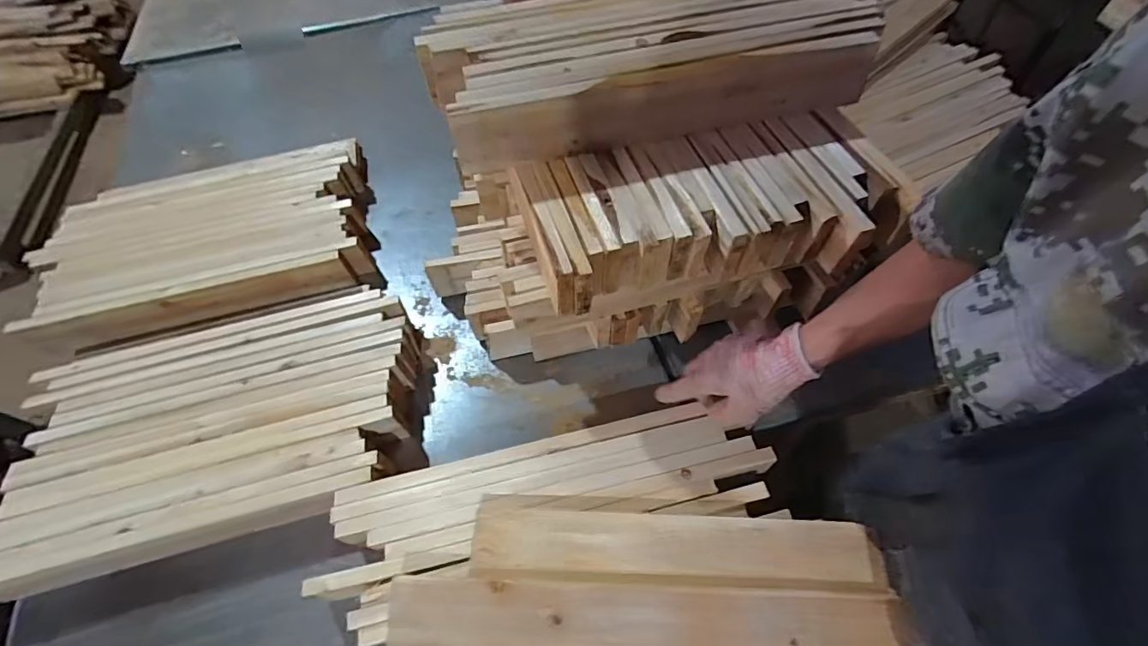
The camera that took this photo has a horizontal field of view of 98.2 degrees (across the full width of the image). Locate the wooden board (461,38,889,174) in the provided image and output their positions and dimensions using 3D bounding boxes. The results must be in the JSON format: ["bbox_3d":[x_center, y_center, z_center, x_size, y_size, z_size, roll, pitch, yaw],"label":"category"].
[{"bbox_3d":[0.107,-0.243,0.552,0.476,0.078,0.018,-13,58,-6],"label":"wooden board"}]

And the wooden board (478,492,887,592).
[{"bbox_3d":[0.108,0.253,0.560,0.439,0.029,0.087,3,59,5],"label":"wooden board"}]

